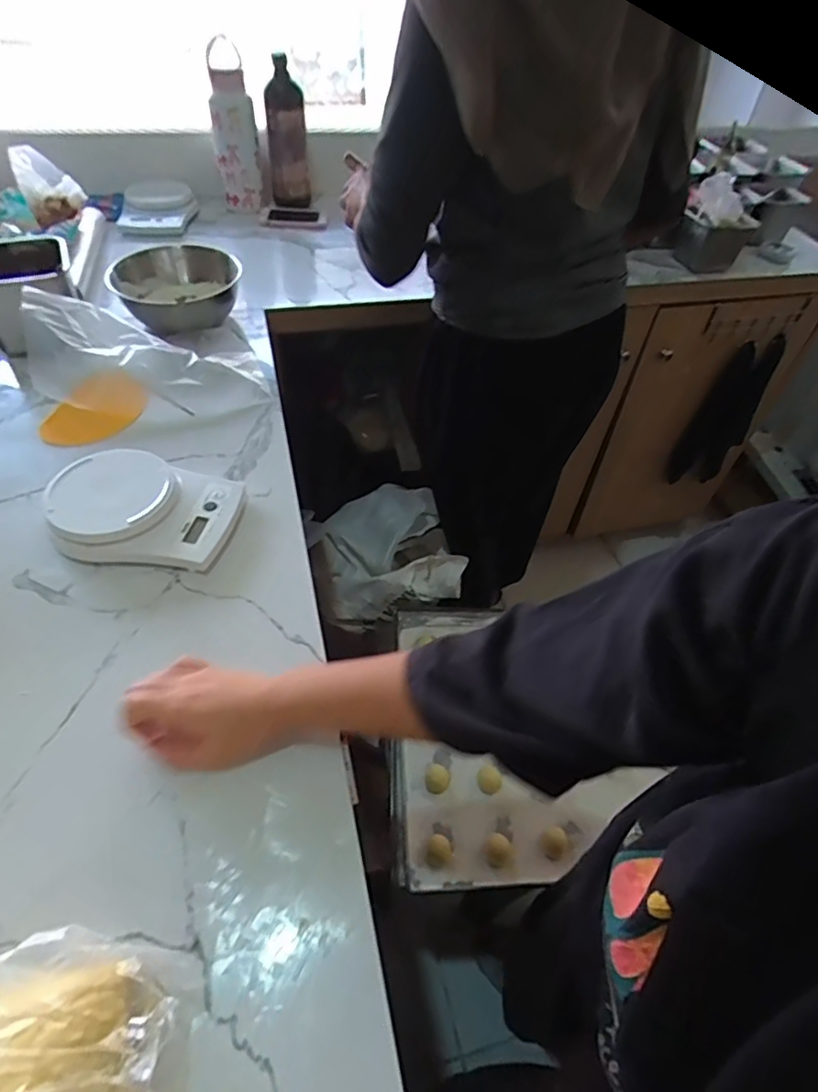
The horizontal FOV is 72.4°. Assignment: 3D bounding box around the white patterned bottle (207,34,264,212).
[{"bbox_3d":[-0.336,-0.790,1.081,0.082,0.228,0.096,-9,51,-11],"label":"white patterned bottle"}]

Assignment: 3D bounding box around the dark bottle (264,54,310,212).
[{"bbox_3d":[-0.243,-0.810,1.110,0.077,0.230,0.069,-5,50,-8],"label":"dark bottle"}]

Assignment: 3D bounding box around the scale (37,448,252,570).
[{"bbox_3d":[-0.275,-0.040,0.585,0.179,0.042,0.123,6,51,0],"label":"scale"}]

